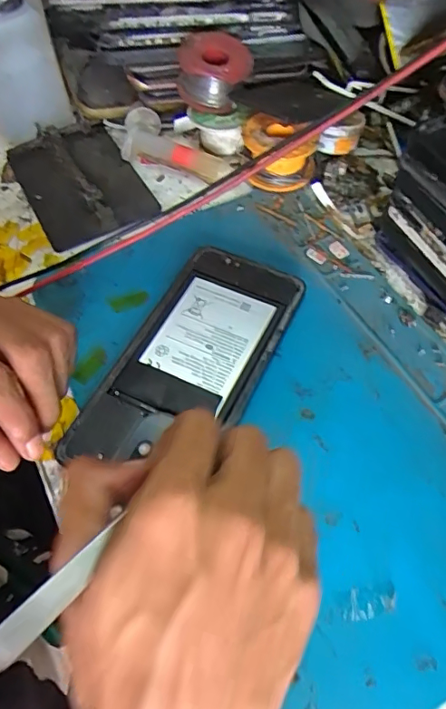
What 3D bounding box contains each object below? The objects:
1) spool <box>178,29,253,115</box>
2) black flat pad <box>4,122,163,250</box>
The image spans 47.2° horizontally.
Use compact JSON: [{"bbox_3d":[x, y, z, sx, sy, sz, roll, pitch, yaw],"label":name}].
[{"bbox_3d":[-0.006,-0.210,0.377,0.055,0.034,0.052,1,58,3],"label":"spool"},{"bbox_3d":[-0.105,-0.129,0.378,0.079,0.015,0.127,-26,59,-15],"label":"black flat pad"}]

